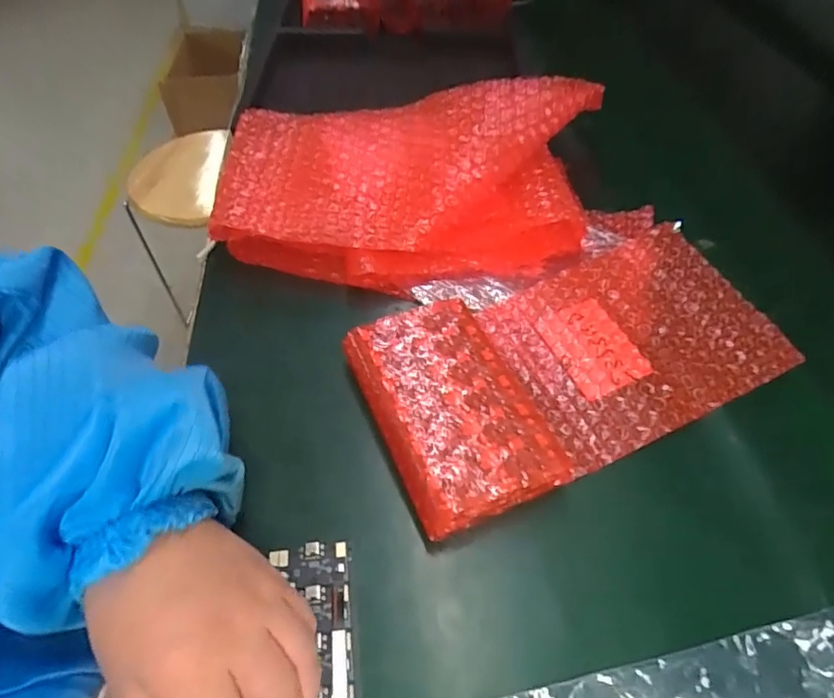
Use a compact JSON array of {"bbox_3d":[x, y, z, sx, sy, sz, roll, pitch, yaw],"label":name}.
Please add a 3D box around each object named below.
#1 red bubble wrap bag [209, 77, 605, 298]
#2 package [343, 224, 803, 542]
[{"bbox_3d":[-0.012,-0.138,0.426,0.296,0.085,0.162,6,52,4],"label":"red bubble wrap bag"},{"bbox_3d":[0.102,0.001,0.347,0.268,0.027,0.138,-20,55,-15],"label":"package"}]

